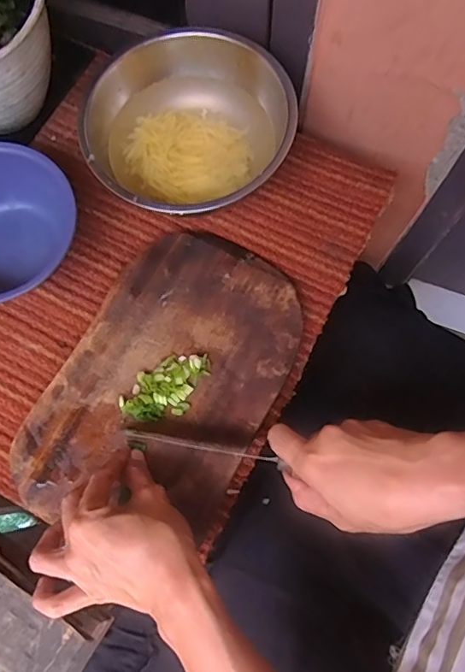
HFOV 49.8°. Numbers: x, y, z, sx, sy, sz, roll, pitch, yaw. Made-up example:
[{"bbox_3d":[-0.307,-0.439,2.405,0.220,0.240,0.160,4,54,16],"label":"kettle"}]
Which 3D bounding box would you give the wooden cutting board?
[{"bbox_3d":[-0.057,0.040,0.443,0.177,0.019,0.278,29,77,9],"label":"wooden cutting board"}]

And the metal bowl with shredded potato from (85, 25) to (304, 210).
[{"bbox_3d":[-0.041,-0.192,0.475,0.186,0.061,0.189,23,76,7],"label":"metal bowl with shredded potato"}]

